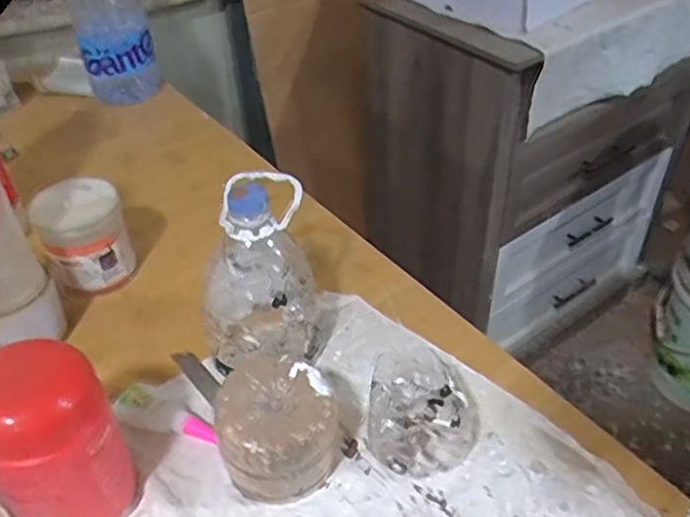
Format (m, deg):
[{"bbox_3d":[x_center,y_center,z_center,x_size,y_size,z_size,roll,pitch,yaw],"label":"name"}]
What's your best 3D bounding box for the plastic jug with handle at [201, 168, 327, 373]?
[{"bbox_3d":[-0.069,0.012,0.546,0.095,0.158,0.111,-3,40,-2],"label":"plastic jug with handle"}]

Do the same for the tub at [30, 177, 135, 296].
[{"bbox_3d":[-0.259,-0.024,0.647,0.083,0.081,0.077,-23,45,-24],"label":"tub"}]

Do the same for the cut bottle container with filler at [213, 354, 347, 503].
[{"bbox_3d":[-0.045,0.123,0.480,0.084,0.082,0.101,8,41,10],"label":"cut bottle container with filler"}]

